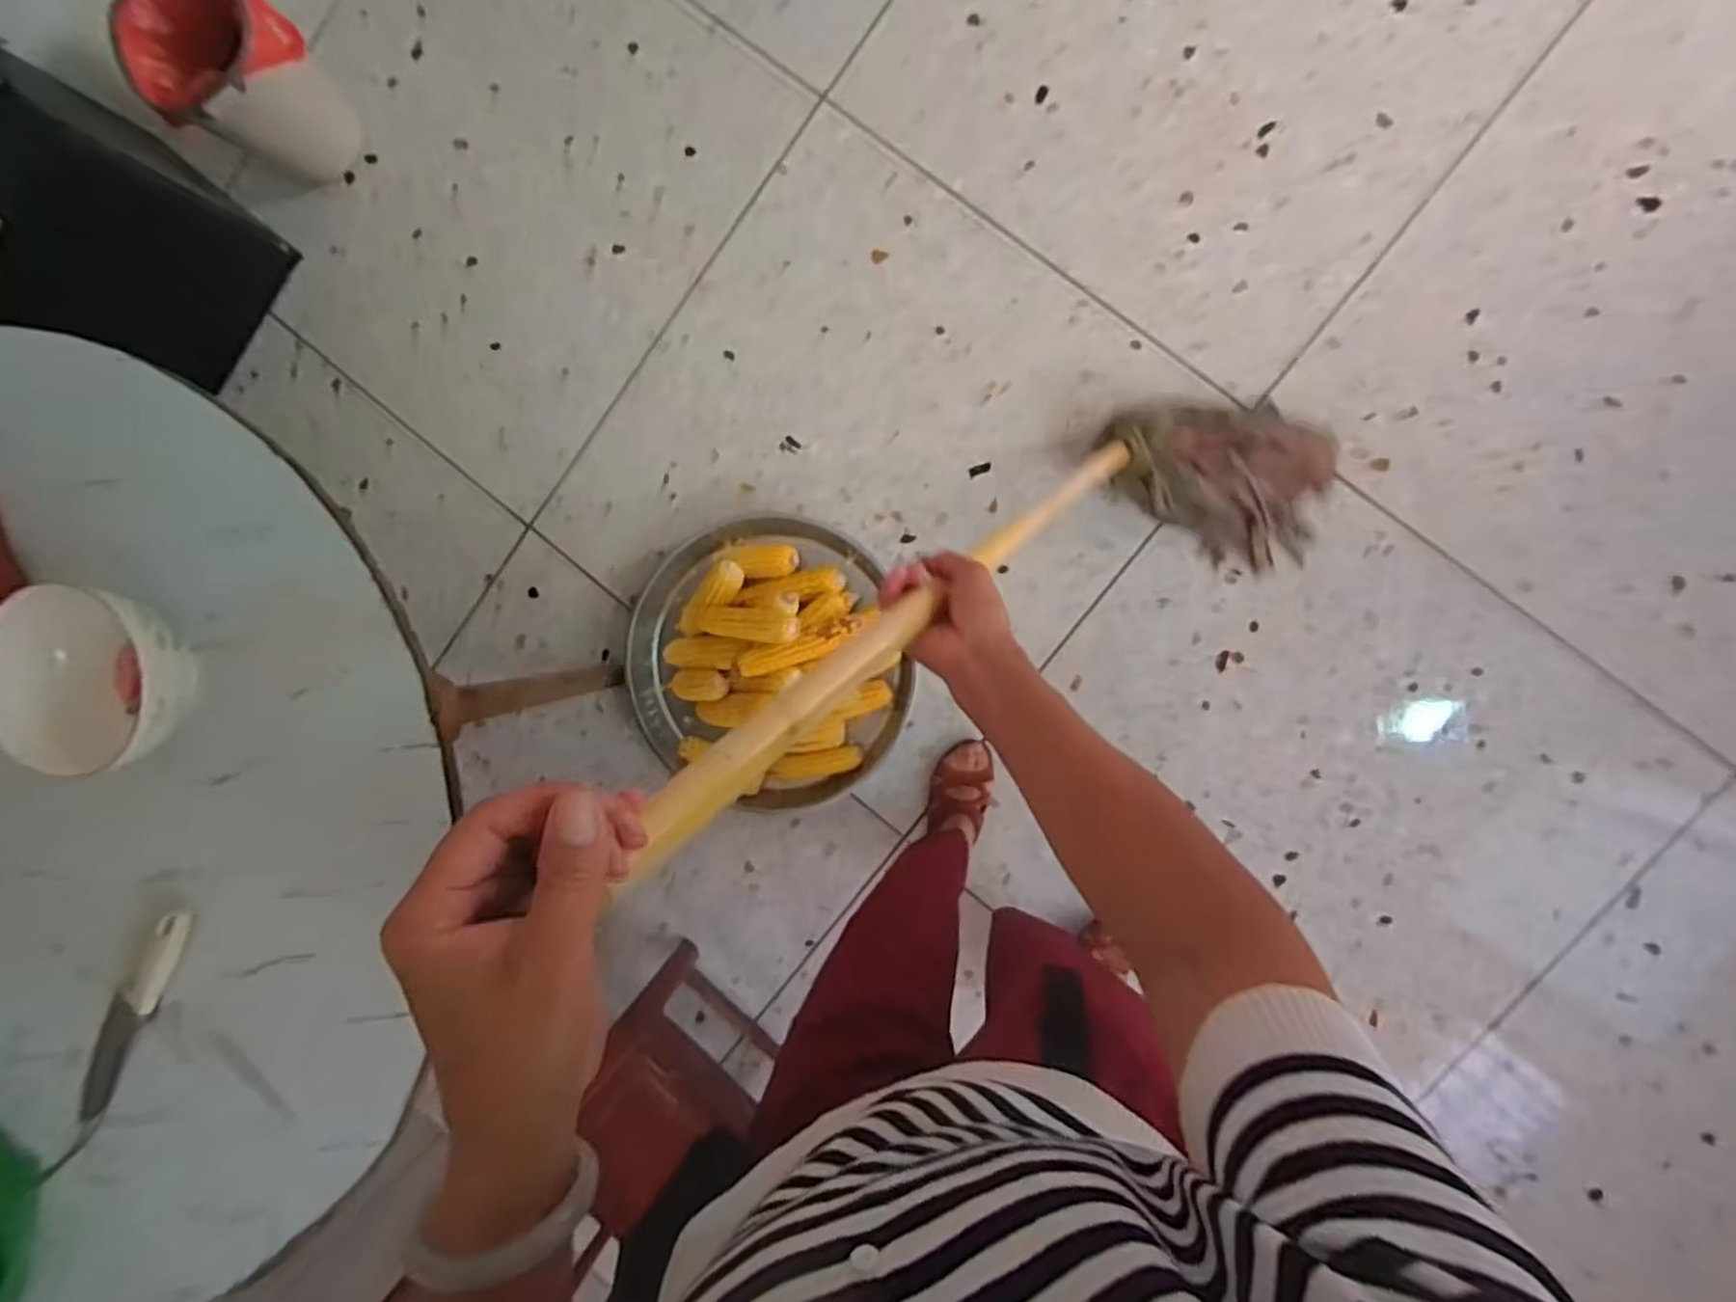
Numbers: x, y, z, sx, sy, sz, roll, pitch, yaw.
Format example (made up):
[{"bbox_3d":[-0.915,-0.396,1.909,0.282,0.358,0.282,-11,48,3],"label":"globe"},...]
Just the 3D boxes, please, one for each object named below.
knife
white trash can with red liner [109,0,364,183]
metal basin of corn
[{"bbox_3d":[-0.799,0.399,0.812,0.044,0.025,0.285,35,97,5],"label":"knife"},{"bbox_3d":[-1.025,-0.936,1.241,0.238,0.246,0.223,0,92,8],"label":"white trash can with red liner"},{"bbox_3d":[-0.178,0.023,1.245,0.492,0.134,0.478,0,92,8],"label":"metal basin of corn"}]

